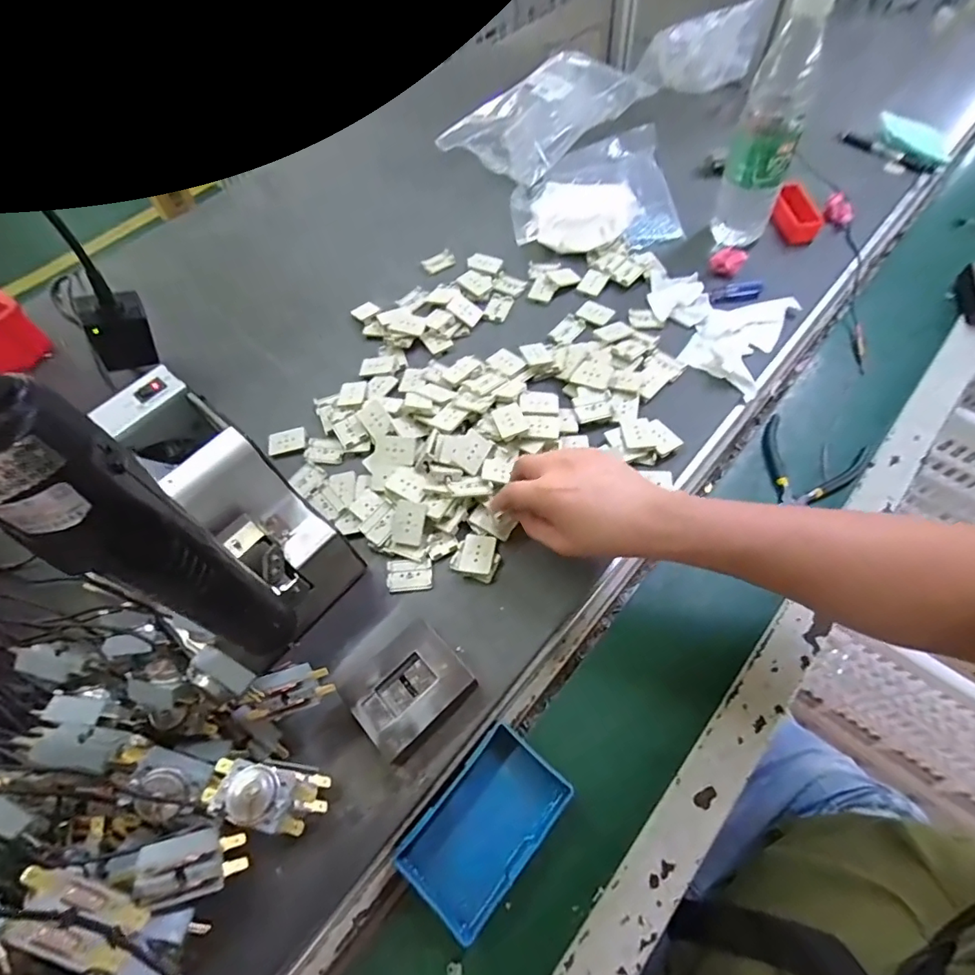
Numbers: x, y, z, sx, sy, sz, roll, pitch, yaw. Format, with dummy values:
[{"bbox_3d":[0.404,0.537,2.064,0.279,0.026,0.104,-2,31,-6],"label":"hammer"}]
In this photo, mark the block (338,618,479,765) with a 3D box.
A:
[{"bbox_3d":[-0.058,0.150,0.378,0.078,0.033,0.069,-41,65,-18],"label":"block"}]

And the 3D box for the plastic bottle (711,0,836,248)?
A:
[{"bbox_3d":[0.279,-0.357,0.497,0.060,0.200,0.050,17,63,14],"label":"plastic bottle"}]

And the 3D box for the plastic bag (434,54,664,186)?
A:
[{"bbox_3d":[0.084,-0.543,0.719,0.264,0.058,0.168,-41,65,-18],"label":"plastic bag"}]

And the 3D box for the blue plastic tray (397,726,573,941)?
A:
[{"bbox_3d":[0.000,0.236,0.356,0.069,0.025,0.112,36,69,22],"label":"blue plastic tray"}]

